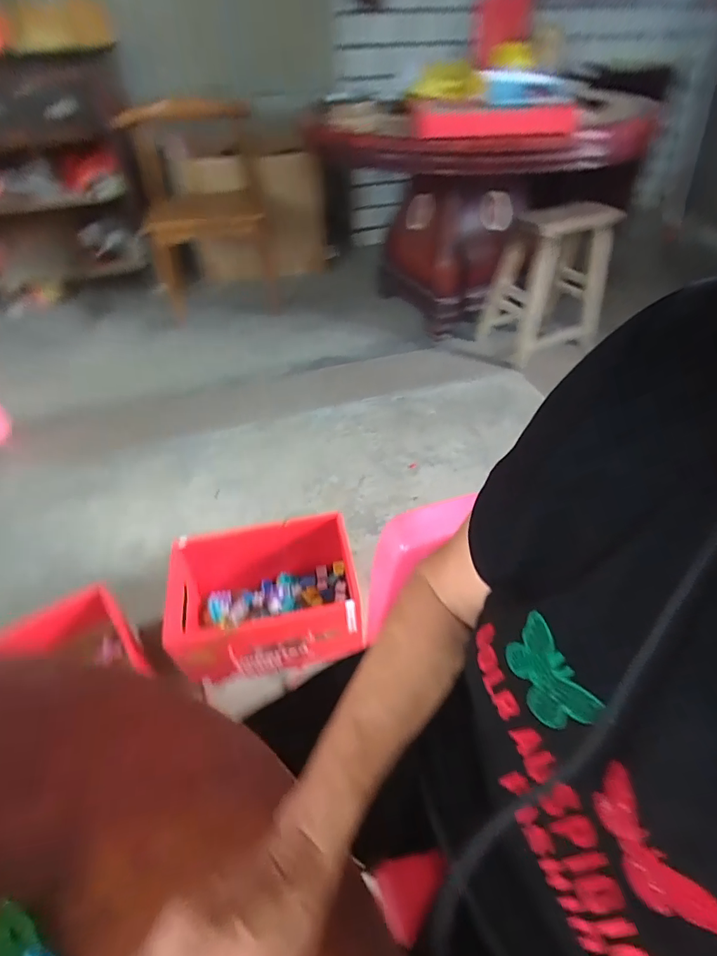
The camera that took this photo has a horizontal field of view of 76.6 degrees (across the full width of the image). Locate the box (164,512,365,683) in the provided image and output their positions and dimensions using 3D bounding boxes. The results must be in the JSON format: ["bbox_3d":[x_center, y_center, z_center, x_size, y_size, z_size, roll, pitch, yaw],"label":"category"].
[{"bbox_3d":[-0.202,0.263,0.971,0.380,0.204,0.250,-11,46,-8],"label":"box"}]

